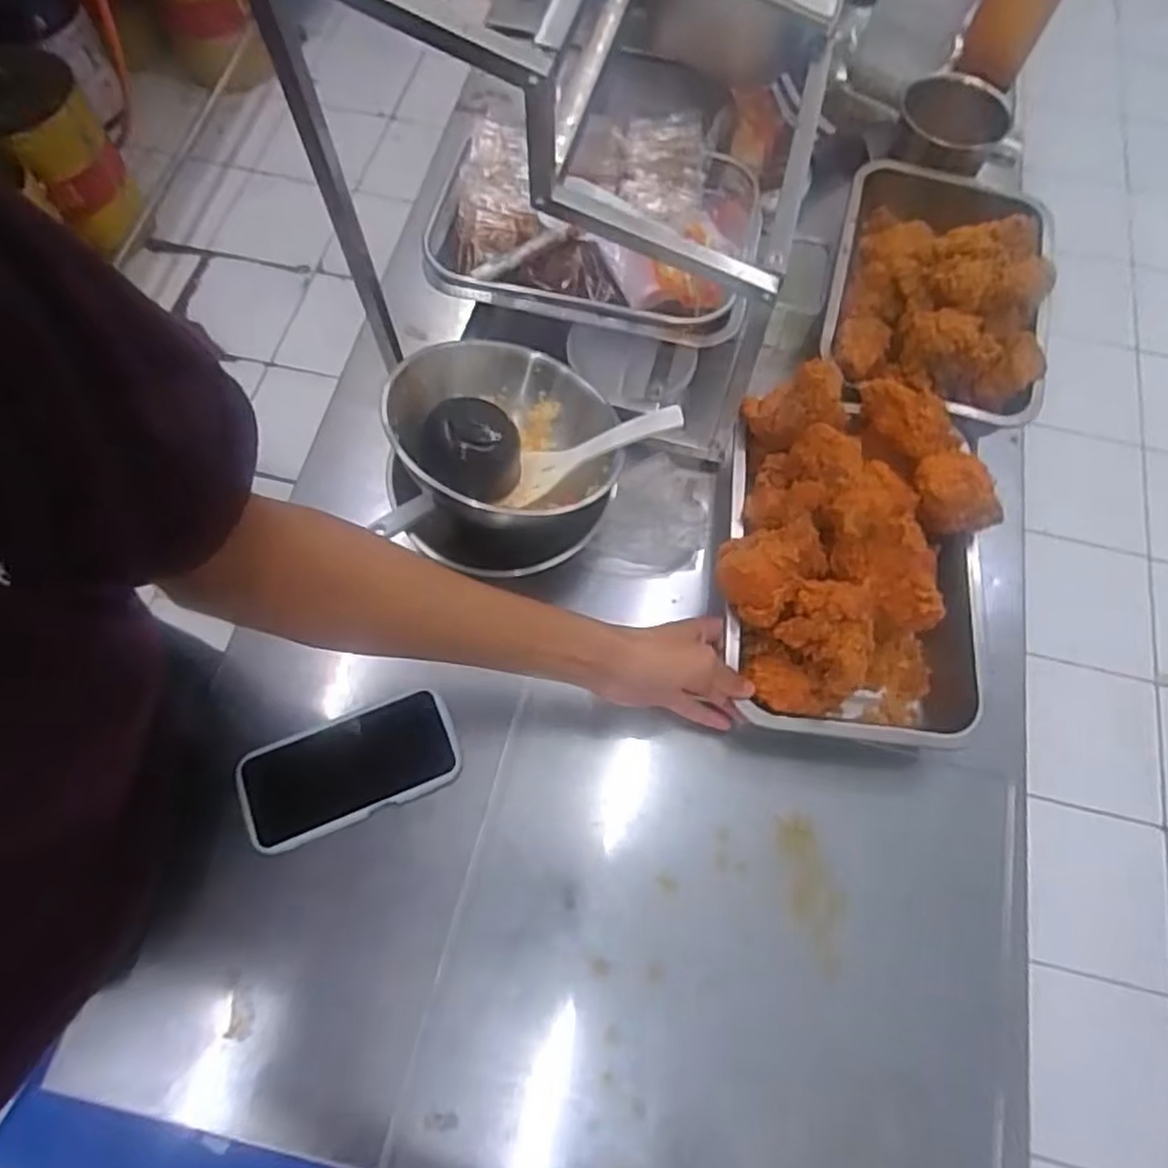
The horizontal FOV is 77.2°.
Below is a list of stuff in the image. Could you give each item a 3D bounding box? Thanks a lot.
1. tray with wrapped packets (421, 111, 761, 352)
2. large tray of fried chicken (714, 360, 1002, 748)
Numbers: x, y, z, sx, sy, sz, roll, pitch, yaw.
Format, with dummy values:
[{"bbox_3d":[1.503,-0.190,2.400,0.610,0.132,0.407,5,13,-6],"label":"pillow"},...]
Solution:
[{"bbox_3d":[0.011,-0.354,0.707,0.302,0.059,0.229,9,68,2],"label":"tray with wrapped packets"},{"bbox_3d":[0.229,-0.020,0.612,0.220,0.131,0.289,7,70,0],"label":"large tray of fried chicken"}]

